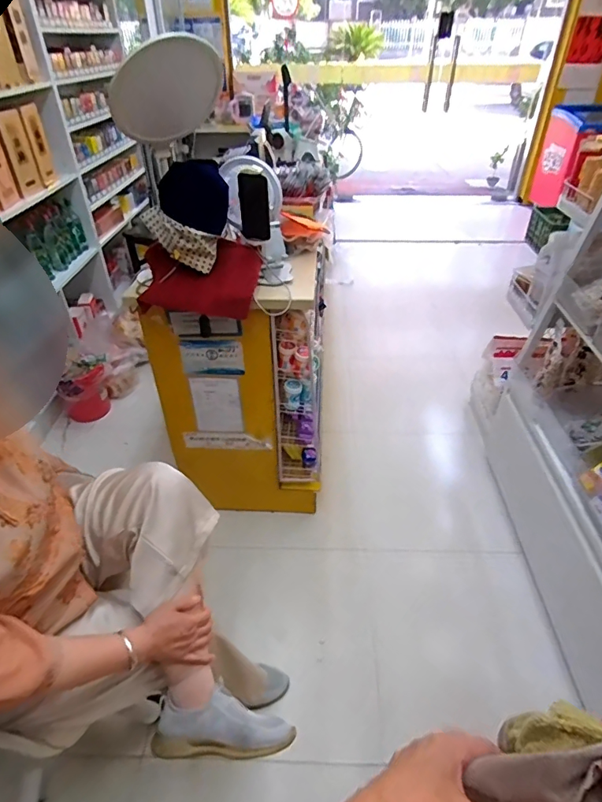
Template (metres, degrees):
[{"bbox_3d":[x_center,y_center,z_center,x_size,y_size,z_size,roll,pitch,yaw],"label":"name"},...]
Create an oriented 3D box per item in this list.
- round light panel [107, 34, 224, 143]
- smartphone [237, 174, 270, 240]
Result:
[{"bbox_3d":[-0.282,-0.647,0.969,0.241,0.177,0.052,-9,39,-11],"label":"round light panel"},{"bbox_3d":[-0.119,-0.483,1.153,0.080,0.166,0.011,18,51,15],"label":"smartphone"}]

